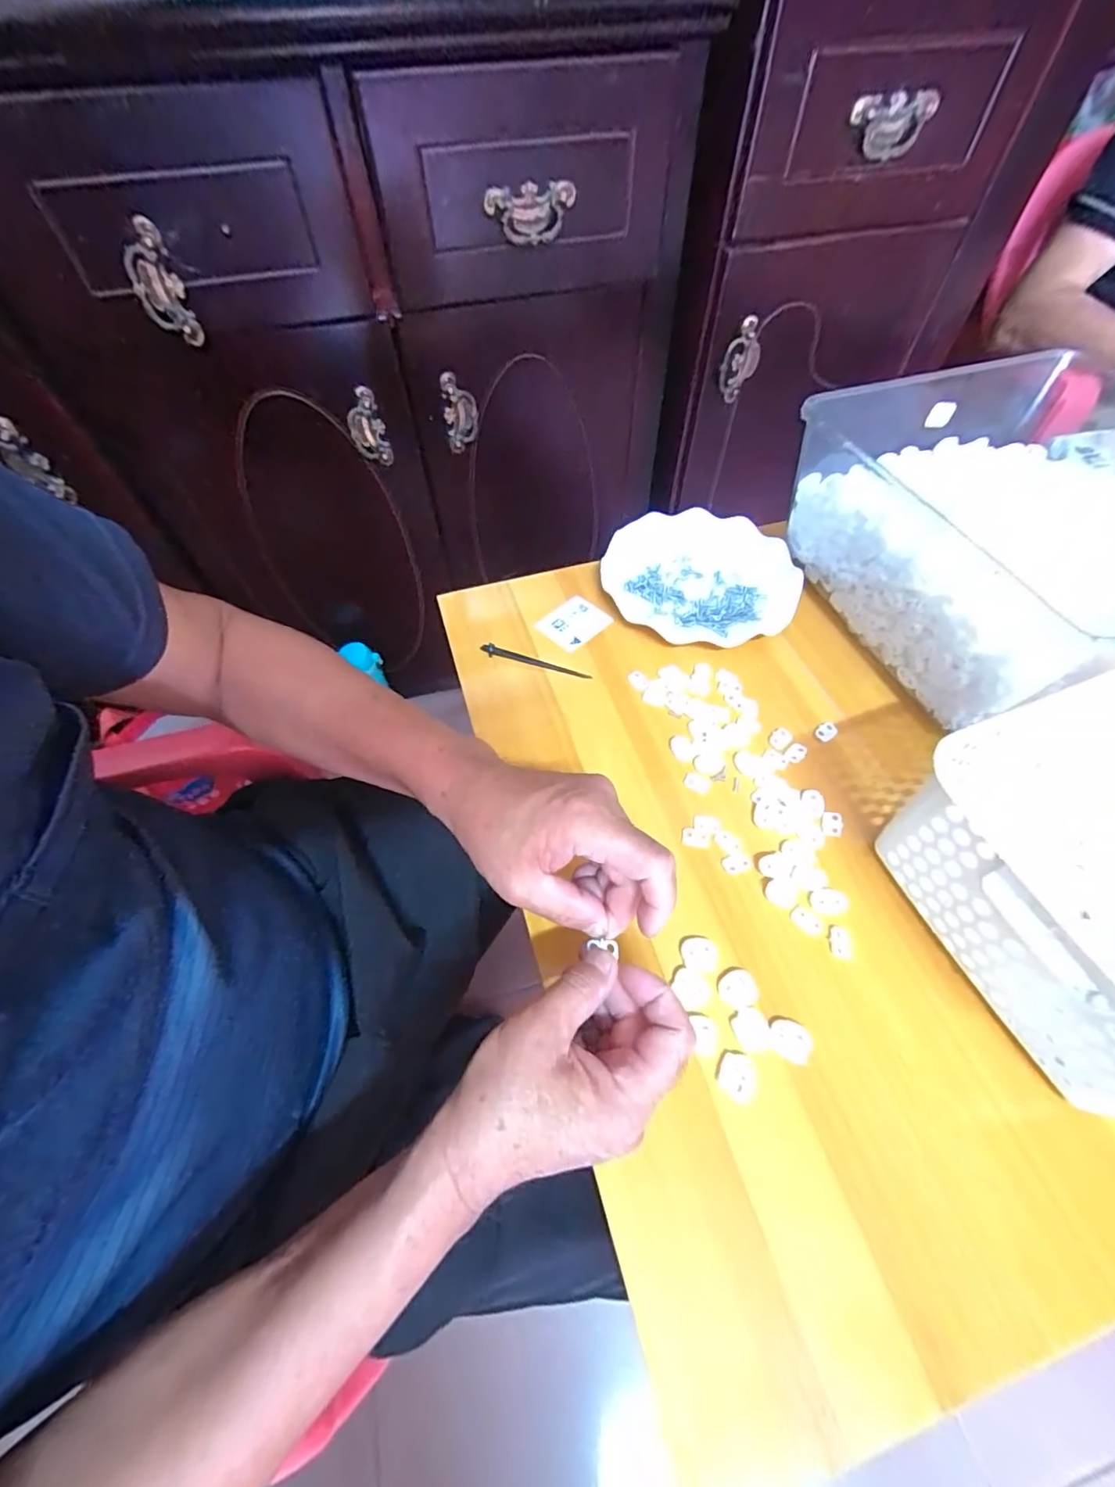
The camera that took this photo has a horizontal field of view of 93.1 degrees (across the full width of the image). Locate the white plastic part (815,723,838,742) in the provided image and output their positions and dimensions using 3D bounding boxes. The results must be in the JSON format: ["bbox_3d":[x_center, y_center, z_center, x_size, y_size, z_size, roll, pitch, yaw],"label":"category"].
[{"bbox_3d":[0.221,-0.010,0.432,0.019,0.004,0.013,-37,63,-18],"label":"white plastic part"}]

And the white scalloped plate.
[{"bbox_3d":[0.142,-0.168,0.524,0.181,0.020,0.181,-2,58,3],"label":"white scalloped plate"}]

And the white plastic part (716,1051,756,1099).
[{"bbox_3d":[0.104,0.191,0.304,0.020,0.005,0.021,-2,58,3],"label":"white plastic part"}]

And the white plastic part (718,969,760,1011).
[{"bbox_3d":[0.113,0.154,0.331,0.024,0.005,0.021,-25,60,-12],"label":"white plastic part"}]

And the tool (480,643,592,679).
[{"bbox_3d":[-0.020,-0.074,0.477,0.102,0.011,0.006,15,60,12],"label":"tool"}]

